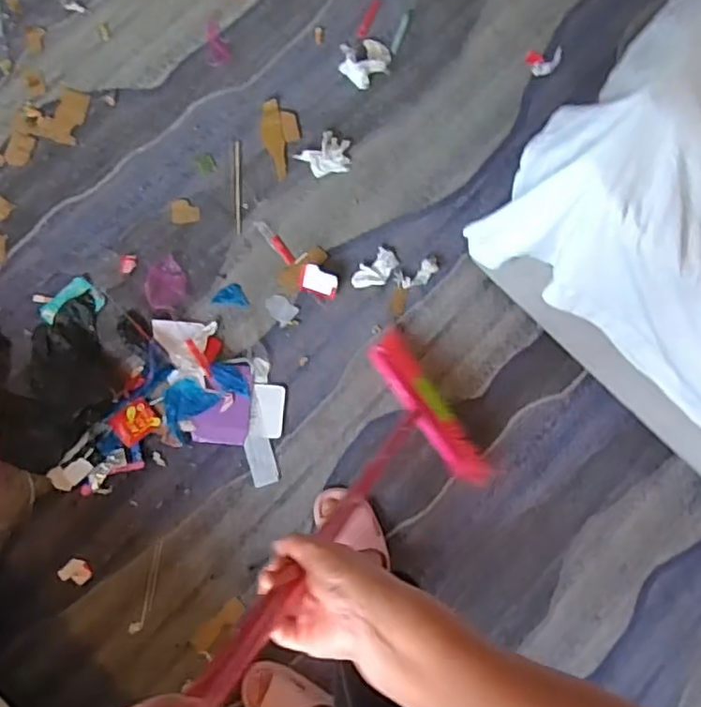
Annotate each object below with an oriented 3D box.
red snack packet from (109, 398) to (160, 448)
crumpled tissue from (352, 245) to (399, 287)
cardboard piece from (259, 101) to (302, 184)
[{"bbox_3d":[-0.393,0.124,1.140,0.072,0.006,0.063,-39,87,-8],"label":"red snack packet"},{"bbox_3d":[0.050,-0.161,1.226,0.104,0.016,0.059,-43,88,-9],"label":"crumpled tissue"},{"bbox_3d":[-0.141,-0.429,1.253,0.076,0.004,0.163,1,82,-5],"label":"cardboard piece"}]

